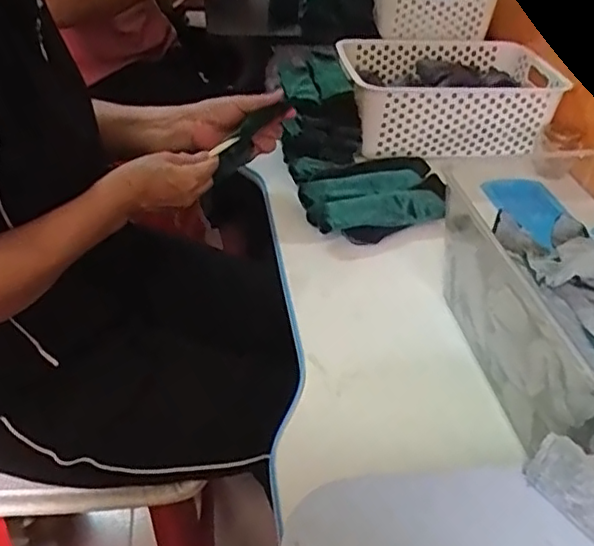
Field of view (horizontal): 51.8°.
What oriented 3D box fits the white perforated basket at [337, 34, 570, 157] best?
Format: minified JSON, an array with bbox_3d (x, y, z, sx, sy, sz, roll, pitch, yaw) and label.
[{"bbox_3d":[0.220,-0.266,0.920,0.310,0.102,0.209,0,37,-3],"label":"white perforated basket"}]

